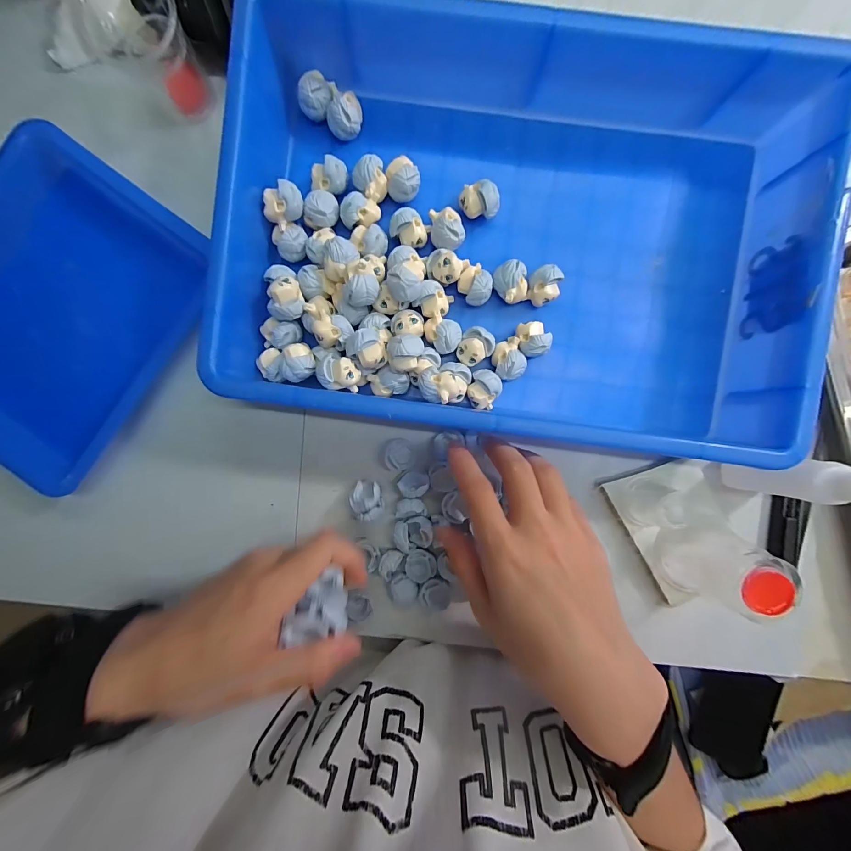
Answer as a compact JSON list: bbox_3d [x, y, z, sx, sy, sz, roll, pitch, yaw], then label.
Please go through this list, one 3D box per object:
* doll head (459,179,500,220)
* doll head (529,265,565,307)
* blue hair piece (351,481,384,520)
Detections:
[{"bbox_3d":[0.038,-0.158,0.258,0.027,0.025,0.020,5,92,2],"label":"doll head"},{"bbox_3d":[0.085,-0.099,0.259,0.024,0.025,0.023,0,92,2],"label":"doll head"},{"bbox_3d":[-0.043,0.055,0.269,0.023,0.024,0.026,-6,92,2],"label":"blue hair piece"}]

